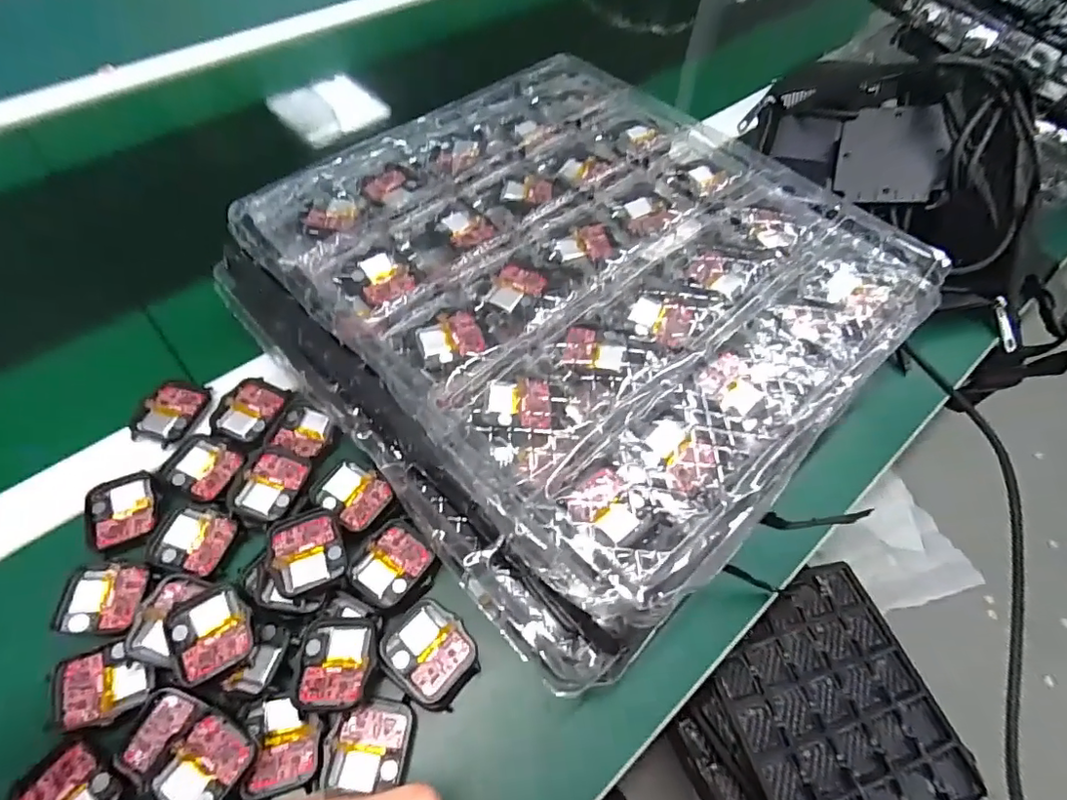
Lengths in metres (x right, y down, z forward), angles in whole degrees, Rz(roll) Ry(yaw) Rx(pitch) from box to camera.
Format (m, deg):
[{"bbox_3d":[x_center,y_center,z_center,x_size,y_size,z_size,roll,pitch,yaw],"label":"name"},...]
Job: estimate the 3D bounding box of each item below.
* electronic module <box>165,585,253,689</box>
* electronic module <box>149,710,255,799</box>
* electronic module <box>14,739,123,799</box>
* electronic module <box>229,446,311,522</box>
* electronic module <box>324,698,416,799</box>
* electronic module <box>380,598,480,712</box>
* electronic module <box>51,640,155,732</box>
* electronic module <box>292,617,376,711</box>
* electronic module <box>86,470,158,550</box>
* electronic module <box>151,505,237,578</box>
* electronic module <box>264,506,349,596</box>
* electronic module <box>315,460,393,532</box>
[{"bbox_3d":[-0.164,0.117,0.283,0.037,0.011,0.042,-27,61,-19],"label":"electronic module"},{"bbox_3d":[-0.150,0.166,0.251,0.034,0.004,0.040,30,60,16],"label":"electronic module"},{"bbox_3d":[-0.210,0.177,0.250,0.038,0.008,0.033,34,61,19],"label":"electronic module"},{"bbox_3d":[-0.152,0.048,0.326,0.039,0.006,0.043,10,56,4],"label":"electronic module"},{"bbox_3d":[-0.078,0.164,0.266,0.038,0.009,0.037,-1,56,-3],"label":"electronic module"},{"bbox_3d":[-0.053,0.128,0.284,0.047,0.009,0.040,37,62,20],"label":"electronic module"},{"bbox_3d":[-0.209,0.138,0.271,0.041,0.011,0.035,-15,58,-12],"label":"electronic module"},{"bbox_3d":[-0.098,0.130,0.277,0.038,0.009,0.042,-3,56,-5],"label":"electronic module"},{"bbox_3d":[-0.236,0.062,0.321,0.034,0.004,0.042,-23,60,-17],"label":"electronic module"},{"bbox_3d":[-0.191,0.079,0.314,0.039,0.005,0.035,15,57,7],"label":"electronic module"},{"bbox_3d":[-0.120,0.080,0.297,0.036,0.006,0.041,-20,59,-15],"label":"electronic module"},{"bbox_3d":[-0.105,0.055,0.324,0.038,0.007,0.033,30,60,16],"label":"electronic module"}]

